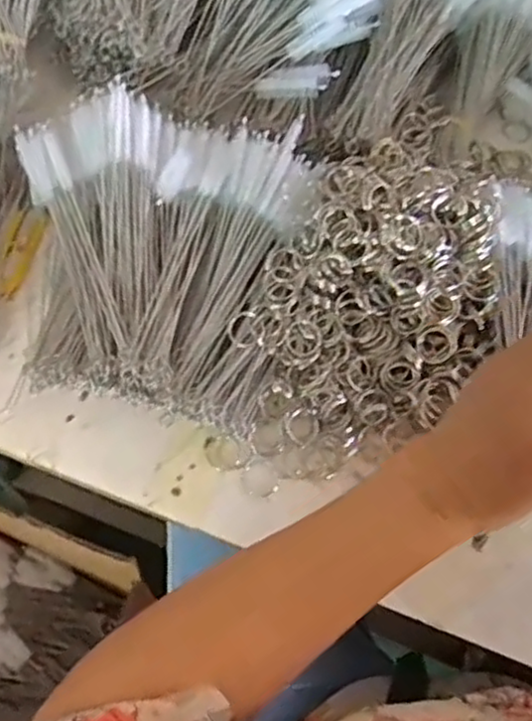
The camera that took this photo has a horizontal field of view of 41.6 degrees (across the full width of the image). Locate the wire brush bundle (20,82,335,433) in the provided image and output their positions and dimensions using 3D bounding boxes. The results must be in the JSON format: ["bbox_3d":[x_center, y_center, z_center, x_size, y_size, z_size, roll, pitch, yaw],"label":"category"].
[{"bbox_3d":[-0.084,-0.086,0.509,0.209,0.080,0.222,15,65,3],"label":"wire brush bundle"}]

